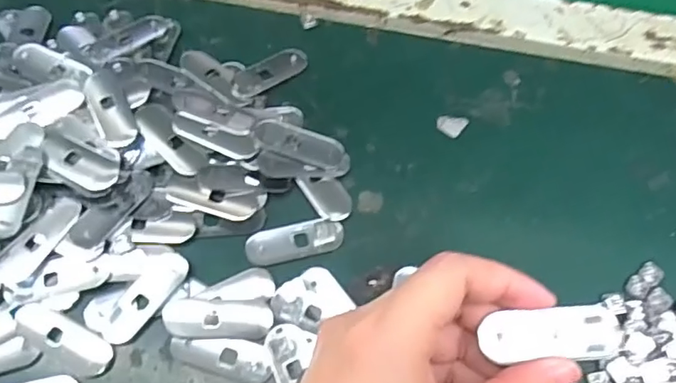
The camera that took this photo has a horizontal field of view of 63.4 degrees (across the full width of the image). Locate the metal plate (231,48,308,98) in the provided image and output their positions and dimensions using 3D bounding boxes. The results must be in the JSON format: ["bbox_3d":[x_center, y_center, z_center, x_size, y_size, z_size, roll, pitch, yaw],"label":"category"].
[{"bbox_3d":[-0.042,-0.072,0.330,0.050,0.006,0.019,-36,71,-16],"label":"metal plate"}]

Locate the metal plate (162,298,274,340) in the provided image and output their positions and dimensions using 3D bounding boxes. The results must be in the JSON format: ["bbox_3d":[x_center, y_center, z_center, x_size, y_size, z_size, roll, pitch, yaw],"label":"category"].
[{"bbox_3d":[-0.058,0.061,0.265,0.051,0.004,0.019,1,65,-1],"label":"metal plate"}]

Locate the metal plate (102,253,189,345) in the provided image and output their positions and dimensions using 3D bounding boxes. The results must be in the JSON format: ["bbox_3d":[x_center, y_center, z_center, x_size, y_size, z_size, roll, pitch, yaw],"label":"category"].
[{"bbox_3d":[-0.095,0.052,0.269,0.019,0.004,0.050,32,68,13],"label":"metal plate"}]

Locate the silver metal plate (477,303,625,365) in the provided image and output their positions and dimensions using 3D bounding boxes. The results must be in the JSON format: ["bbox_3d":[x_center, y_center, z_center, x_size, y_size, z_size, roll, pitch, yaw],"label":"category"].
[{"bbox_3d":[0.078,0.052,0.199,0.050,0.004,0.019,-3,65,0],"label":"silver metal plate"}]

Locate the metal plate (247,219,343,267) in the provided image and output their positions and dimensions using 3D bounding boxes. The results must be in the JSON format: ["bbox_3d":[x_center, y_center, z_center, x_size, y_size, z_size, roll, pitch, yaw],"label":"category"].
[{"bbox_3d":[-0.022,0.026,0.286,0.050,0.004,0.019,-13,66,-7],"label":"metal plate"}]

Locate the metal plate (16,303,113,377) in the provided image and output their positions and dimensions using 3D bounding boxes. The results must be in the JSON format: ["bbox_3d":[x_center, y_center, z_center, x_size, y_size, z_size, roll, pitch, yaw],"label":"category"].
[{"bbox_3d":[-0.132,0.071,0.262,0.051,0.004,0.018,24,67,10],"label":"metal plate"}]

